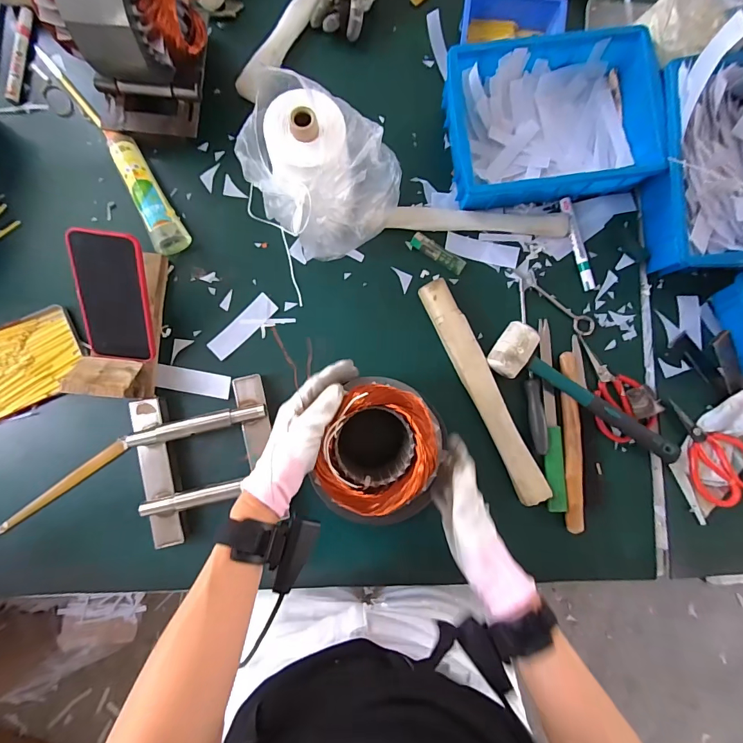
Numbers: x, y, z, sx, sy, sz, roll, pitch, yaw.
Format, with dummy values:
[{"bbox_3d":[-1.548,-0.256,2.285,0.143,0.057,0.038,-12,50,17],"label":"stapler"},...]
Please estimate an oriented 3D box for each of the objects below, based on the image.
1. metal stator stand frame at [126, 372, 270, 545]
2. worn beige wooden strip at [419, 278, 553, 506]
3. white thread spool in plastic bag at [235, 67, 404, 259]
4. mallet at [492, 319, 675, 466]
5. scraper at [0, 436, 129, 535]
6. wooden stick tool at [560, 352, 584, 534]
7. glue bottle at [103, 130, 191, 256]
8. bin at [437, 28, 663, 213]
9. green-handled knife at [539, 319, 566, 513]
[{"bbox_3d":[-0.218,0.114,0.524,0.181,0.044,0.186,-15,85,-3],"label":"metal stator stand frame"},{"bbox_3d":[0.156,0.027,0.551,0.043,0.025,0.332,-25,86,-4],"label":"worn beige wooden strip"},{"bbox_3d":[-0.060,-0.242,0.490,0.151,0.176,0.158,0,85,-2],"label":"white thread spool in plastic bag"},{"bbox_3d":[0.297,0.027,0.548,0.279,0.044,0.081,29,85,1],"label":"mallet"},{"bbox_3d":[-0.417,0.154,0.531,0.194,0.012,0.018,-36,87,-5],"label":"scraper"},{"bbox_3d":[0.283,0.099,0.552,0.023,0.016,0.249,-1,85,-2],"label":"wooden stick tool"},{"bbox_3d":[-0.316,-0.253,0.554,0.043,0.039,0.186,-29,86,-4],"label":"glue bottle"},{"bbox_3d":[0.240,-0.345,0.553,0.274,0.090,0.201,-6,85,-2],"label":"bin"},{"bbox_3d":[0.258,0.061,0.564,0.026,0.017,0.269,0,85,-2],"label":"green-handled knife"}]

